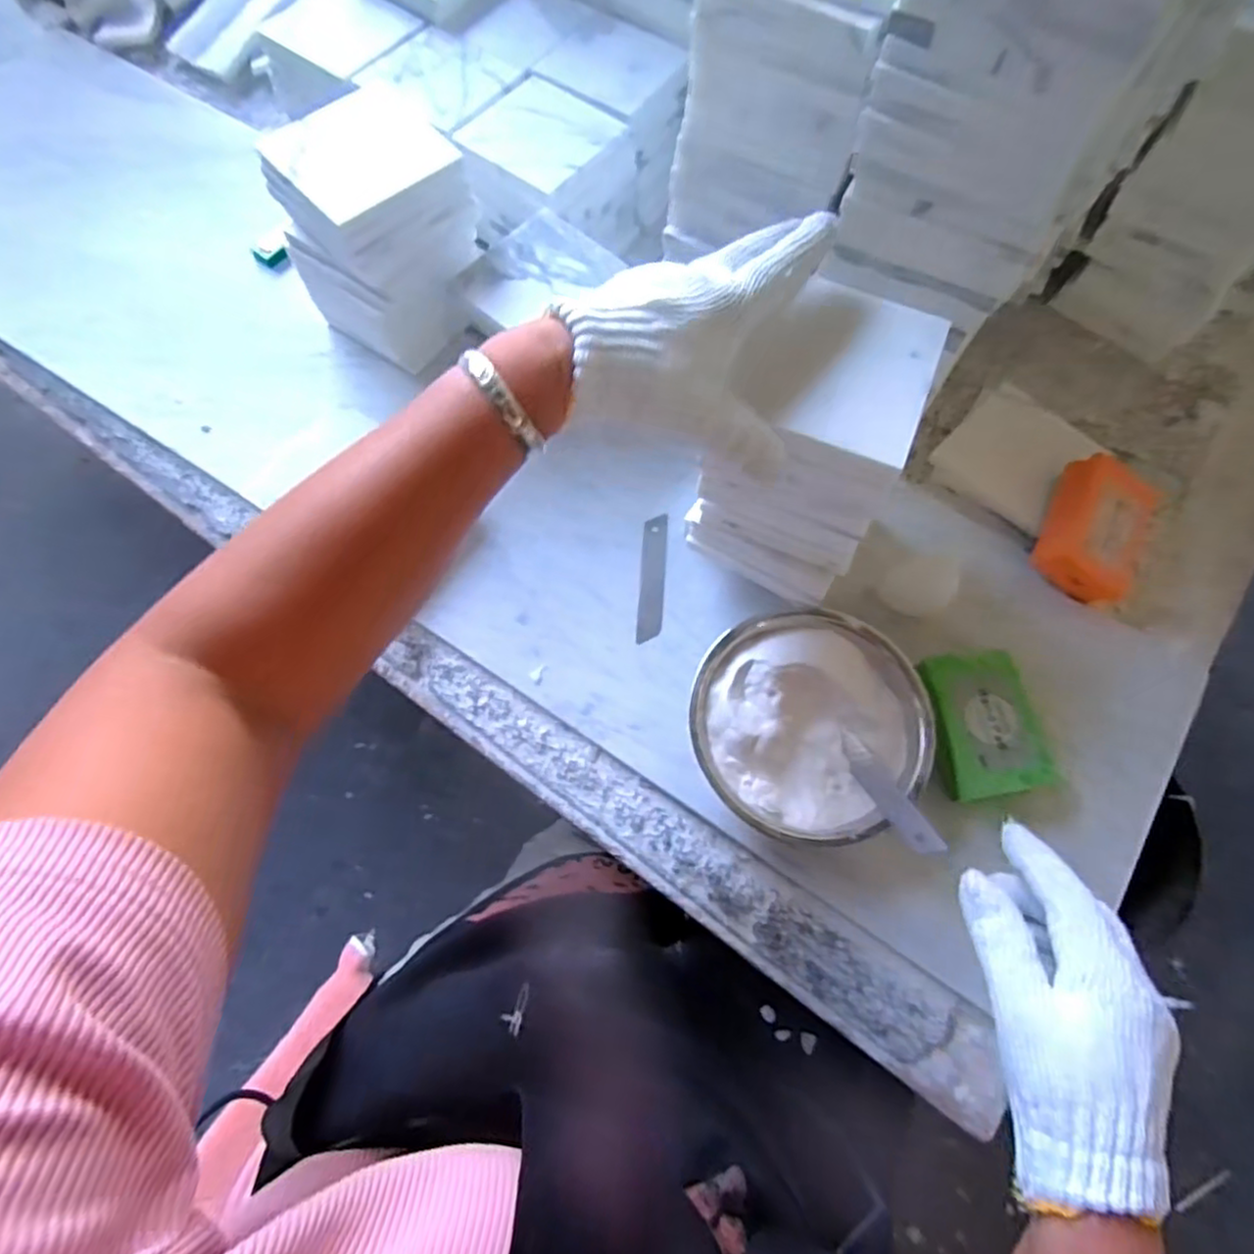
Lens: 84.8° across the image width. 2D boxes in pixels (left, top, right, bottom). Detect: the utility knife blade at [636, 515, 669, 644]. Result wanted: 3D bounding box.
[{"bbox_3d":[0.020,-0.037,0.520,0.018,0.004,0.101,4,74,2],"label":"utility knife blade"}]

